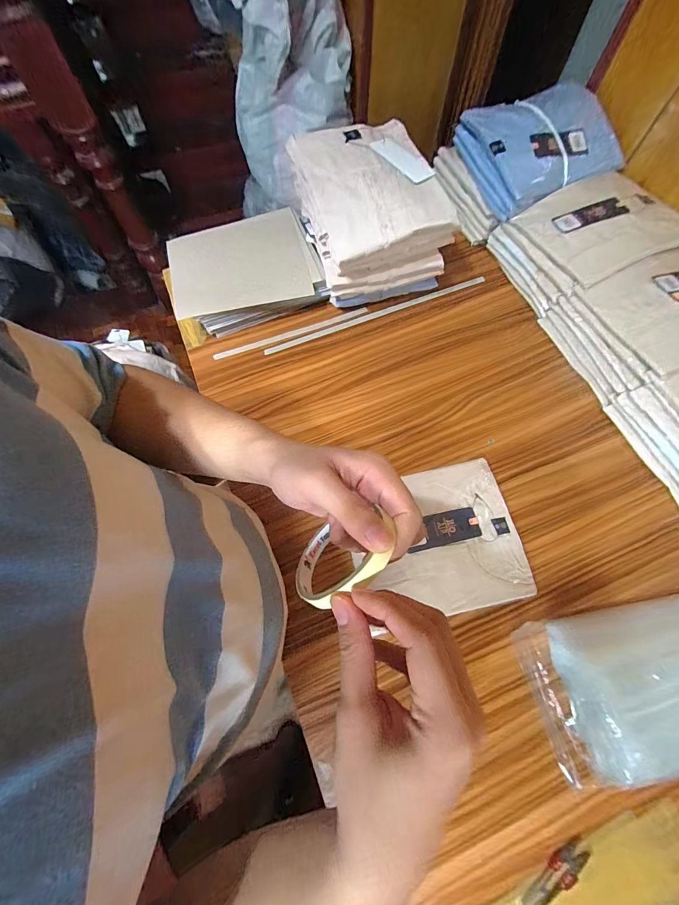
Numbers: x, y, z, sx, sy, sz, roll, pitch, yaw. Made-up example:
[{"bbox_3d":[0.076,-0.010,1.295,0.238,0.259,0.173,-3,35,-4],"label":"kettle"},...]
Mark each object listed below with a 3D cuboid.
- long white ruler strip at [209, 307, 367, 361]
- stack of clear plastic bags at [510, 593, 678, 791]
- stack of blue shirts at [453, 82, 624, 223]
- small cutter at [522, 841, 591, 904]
[{"bbox_3d":[-0.093,-0.237,0.690,0.317,0.005,0.017,-20,70,-7],"label":"long white ruler strip"},{"bbox_3d":[0.418,0.288,0.432,0.312,0.098,0.179,-13,69,-4],"label":"stack of clear plastic bags"},{"bbox_3d":[0.387,-0.594,0.670,0.252,0.093,0.209,-25,71,-8],"label":"stack of blue shirts"},{"bbox_3d":[0.251,0.501,0.401,0.096,0.009,0.028,-41,74,-13],"label":"small cutter"}]

